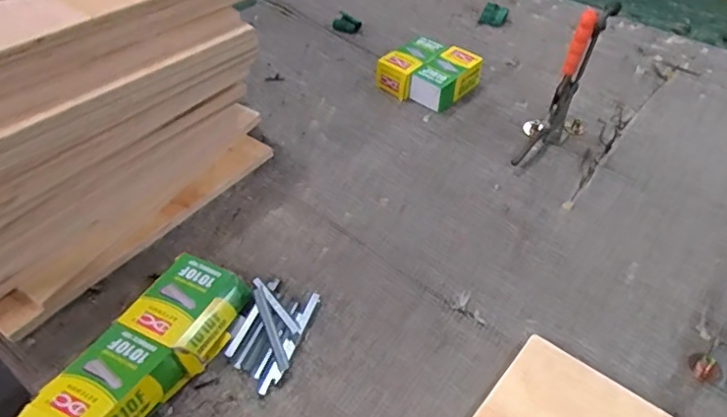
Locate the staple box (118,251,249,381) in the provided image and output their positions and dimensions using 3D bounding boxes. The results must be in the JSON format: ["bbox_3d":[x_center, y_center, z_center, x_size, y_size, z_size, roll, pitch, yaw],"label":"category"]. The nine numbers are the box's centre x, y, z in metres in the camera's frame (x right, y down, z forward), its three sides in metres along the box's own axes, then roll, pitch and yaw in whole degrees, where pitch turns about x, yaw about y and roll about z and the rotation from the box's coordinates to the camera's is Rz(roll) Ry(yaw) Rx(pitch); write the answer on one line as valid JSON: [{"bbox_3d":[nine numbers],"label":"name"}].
[{"bbox_3d":[-0.194,0.110,0.621,0.103,0.032,0.119,18,48,14],"label":"staple box"}]

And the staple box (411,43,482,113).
[{"bbox_3d":[0.143,-0.219,0.940,0.071,0.056,0.135,35,54,27],"label":"staple box"}]

